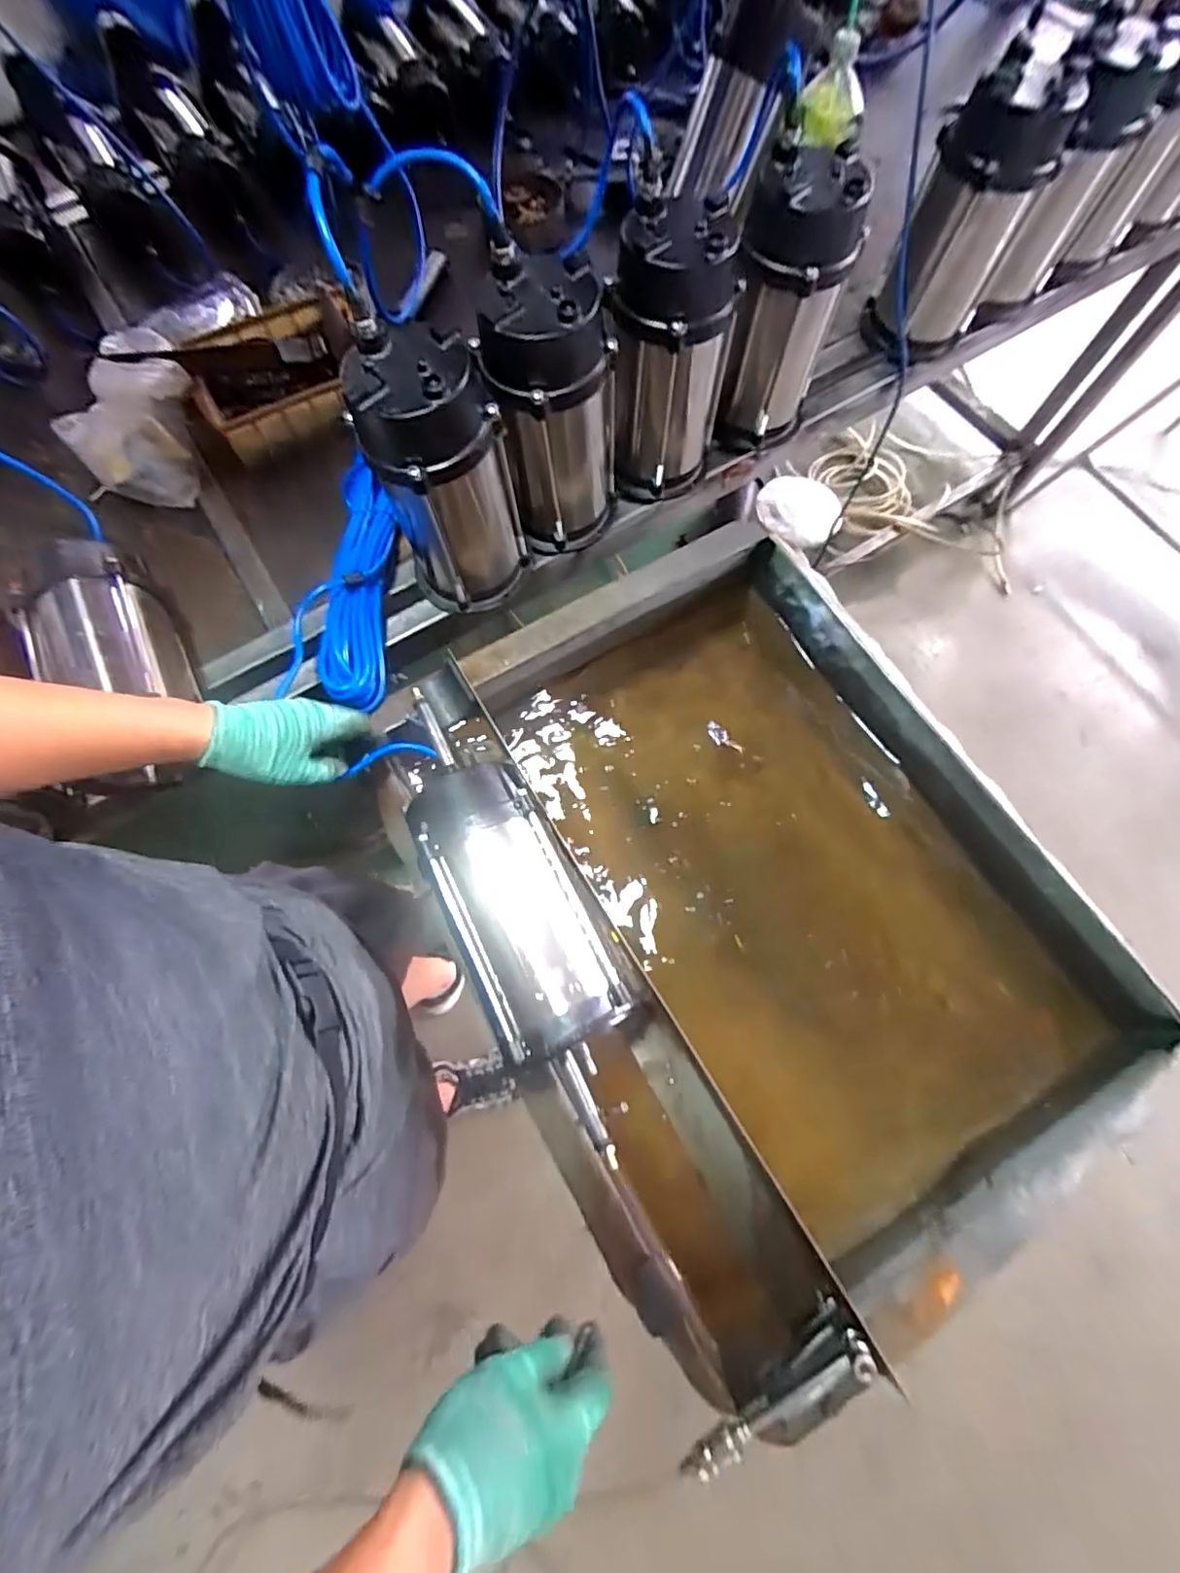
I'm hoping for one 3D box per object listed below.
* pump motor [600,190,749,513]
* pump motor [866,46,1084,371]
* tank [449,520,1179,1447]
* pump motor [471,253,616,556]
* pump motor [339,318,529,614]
[{"bbox_3d":[0.085,-0.459,0.650,0.121,0.255,0.105,11,71,5],"label":"pump motor"},{"bbox_3d":[0.452,-0.688,0.716,0.116,0.248,0.108,-14,71,-4],"label":"pump motor"},{"bbox_3d":[0.175,0.124,0.710,0.555,0.235,0.752,-28,73,-9],"label":"tank"},{"bbox_3d":[-0.039,-0.376,0.624,0.117,0.257,0.105,16,72,6],"label":"pump motor"},{"bbox_3d":[-0.144,-0.302,0.597,0.132,0.258,0.109,-17,72,-5],"label":"pump motor"}]

